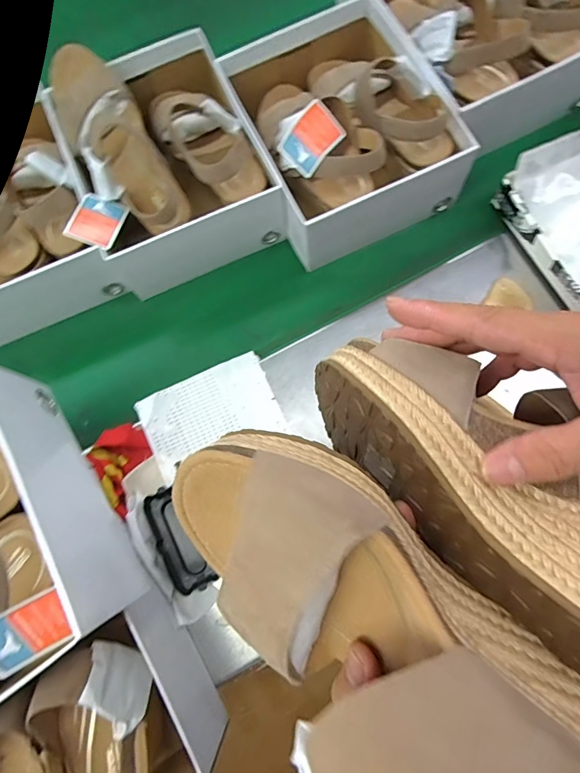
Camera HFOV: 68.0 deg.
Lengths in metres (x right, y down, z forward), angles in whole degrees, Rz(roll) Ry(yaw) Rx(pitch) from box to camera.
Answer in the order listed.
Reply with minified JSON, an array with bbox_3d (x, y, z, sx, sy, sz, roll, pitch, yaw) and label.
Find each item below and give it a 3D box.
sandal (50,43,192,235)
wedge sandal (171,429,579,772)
[{"bbox_3d":[-0.209,-0.291,0.499,0.086,0.076,0.224,-28,76,-5],"label":"sandal"},{"bbox_3d":[0.036,0.095,0.155,0.203,0.104,0.085,43,81,11],"label":"wedge sandal"}]

